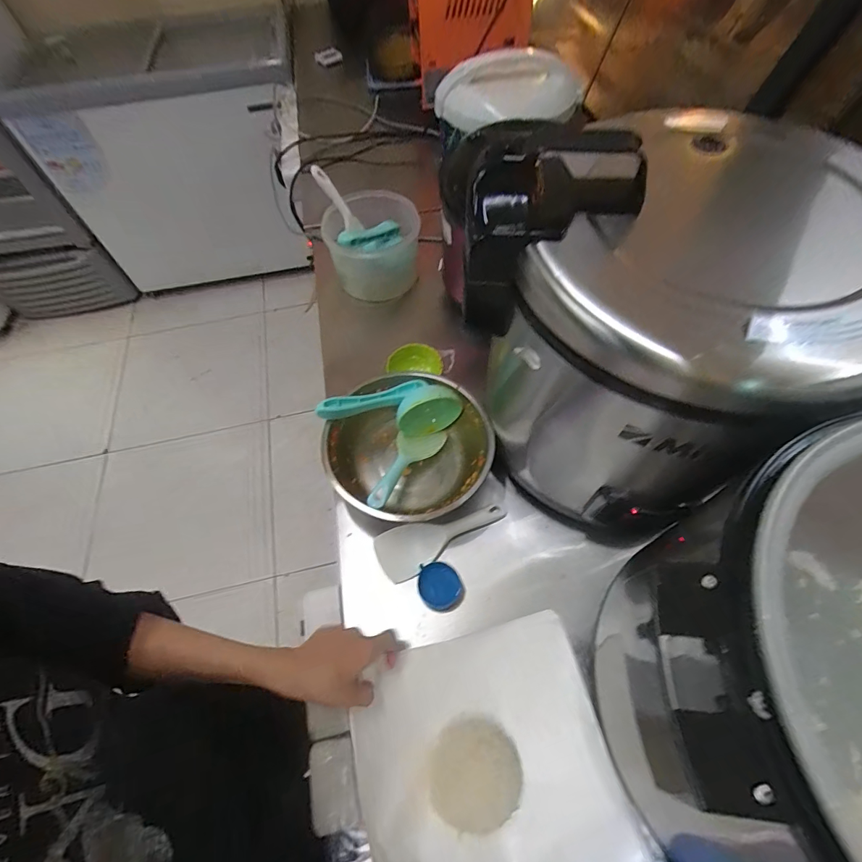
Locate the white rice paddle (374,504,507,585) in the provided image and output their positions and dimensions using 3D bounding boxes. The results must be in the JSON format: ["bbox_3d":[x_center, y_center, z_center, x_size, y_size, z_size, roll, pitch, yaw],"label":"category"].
[{"bbox_3d":[0.019,0.146,0.565,0.181,0.024,0.069,-17,60,-8],"label":"white rice paddle"}]

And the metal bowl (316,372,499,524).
[{"bbox_3d":[-0.028,0.031,0.611,0.217,0.089,0.221,-1,59,2],"label":"metal bowl"}]

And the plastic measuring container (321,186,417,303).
[{"bbox_3d":[-0.109,-0.360,0.818,0.171,0.121,0.172,-11,60,-4],"label":"plastic measuring container"}]

